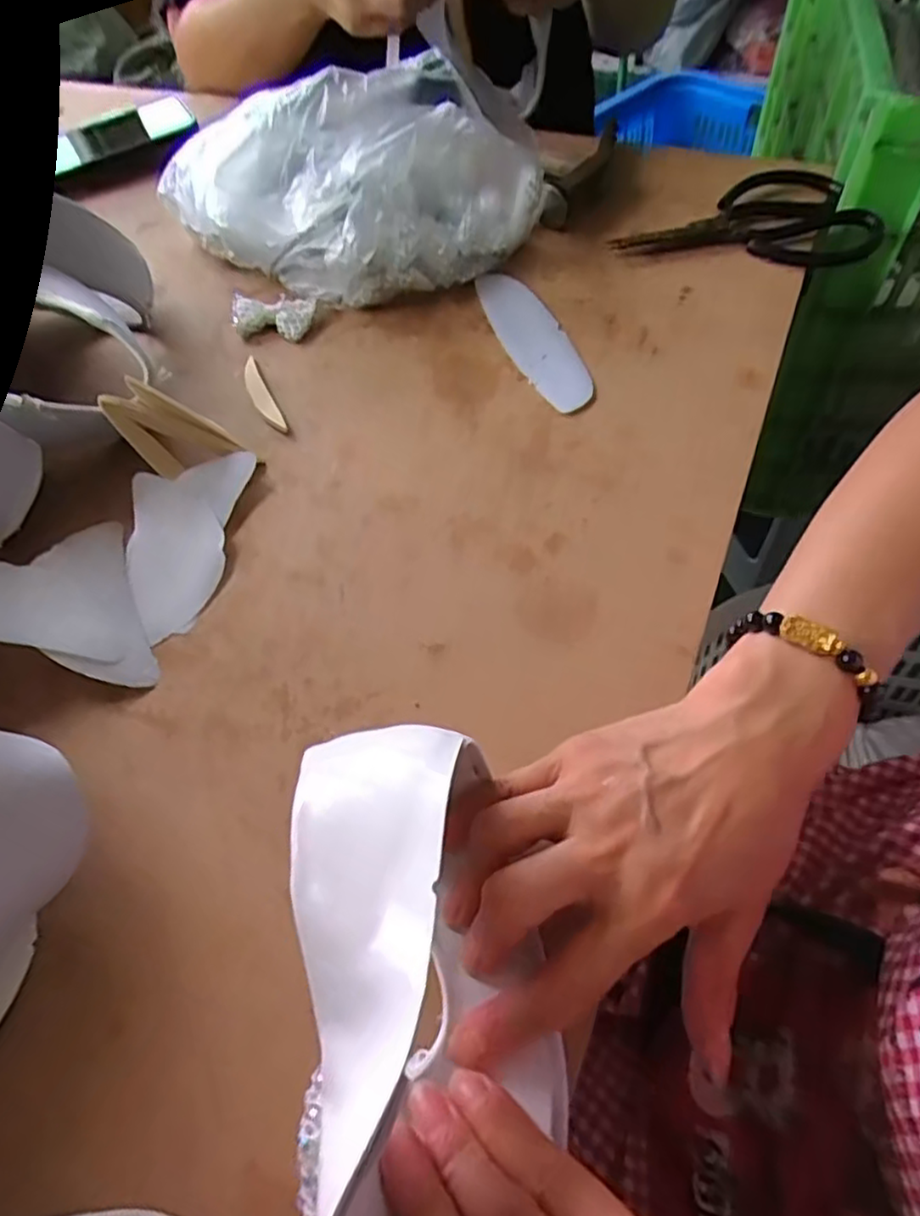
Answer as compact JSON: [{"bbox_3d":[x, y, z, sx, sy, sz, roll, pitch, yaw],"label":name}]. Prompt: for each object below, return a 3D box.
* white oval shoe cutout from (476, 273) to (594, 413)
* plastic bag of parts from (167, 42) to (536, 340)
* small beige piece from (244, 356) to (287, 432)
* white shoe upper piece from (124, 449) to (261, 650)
[{"bbox_3d":[0.047,-0.178,0.437,0.038,0.010,0.139,-17,57,-7],"label":"white oval shoe cutout"},{"bbox_3d":[-0.066,-0.274,0.441,0.221,0.105,0.104,-20,58,-9],"label":"plastic bag of parts"},{"bbox_3d":[-0.125,-0.133,0.416,0.013,0.006,0.071,-24,59,-12],"label":"small beige piece"},{"bbox_3d":[-0.153,-0.037,0.356,0.059,0.012,0.112,3,57,6],"label":"white shoe upper piece"}]

